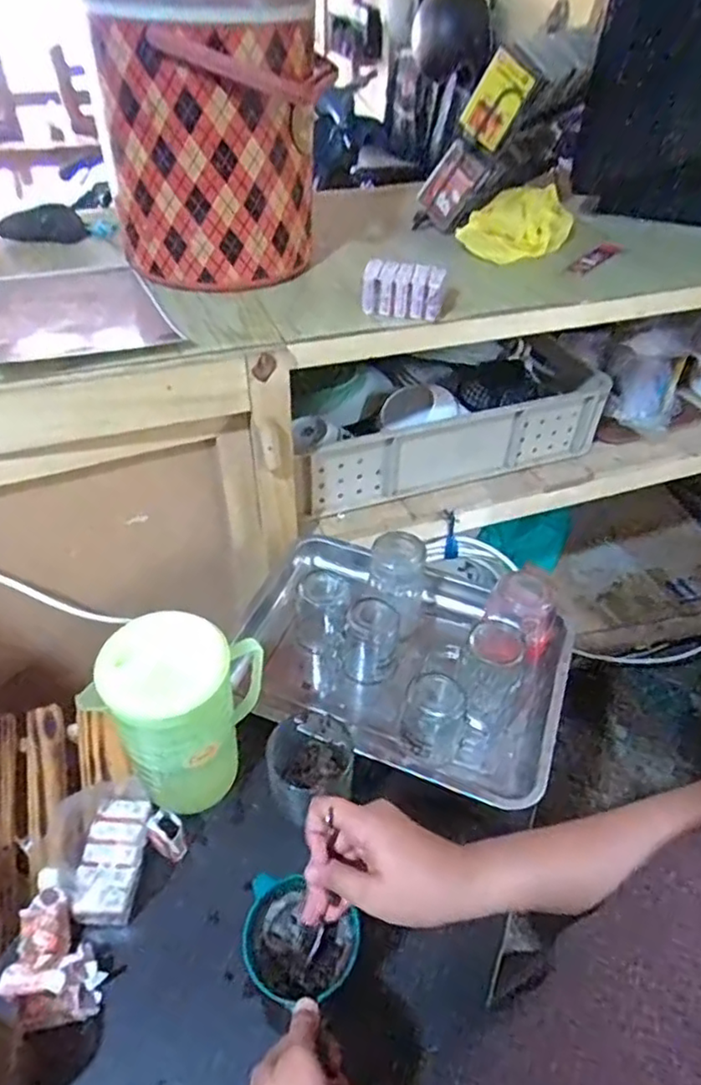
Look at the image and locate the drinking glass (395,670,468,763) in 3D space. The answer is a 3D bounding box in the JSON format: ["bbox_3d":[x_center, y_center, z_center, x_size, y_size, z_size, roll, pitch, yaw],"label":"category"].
[{"bbox_3d":[0.086,0.186,0.685,0.061,0.079,0.061,2,44,-2],"label":"drinking glass"}]

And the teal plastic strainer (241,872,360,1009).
[{"bbox_3d":[-0.043,0.306,0.492,0.085,0.046,0.076,21,47,17],"label":"teal plastic strainer"}]

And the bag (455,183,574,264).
[{"bbox_3d":[0.259,-0.494,0.994,0.097,0.077,0.157,35,52,28],"label":"bag"}]

